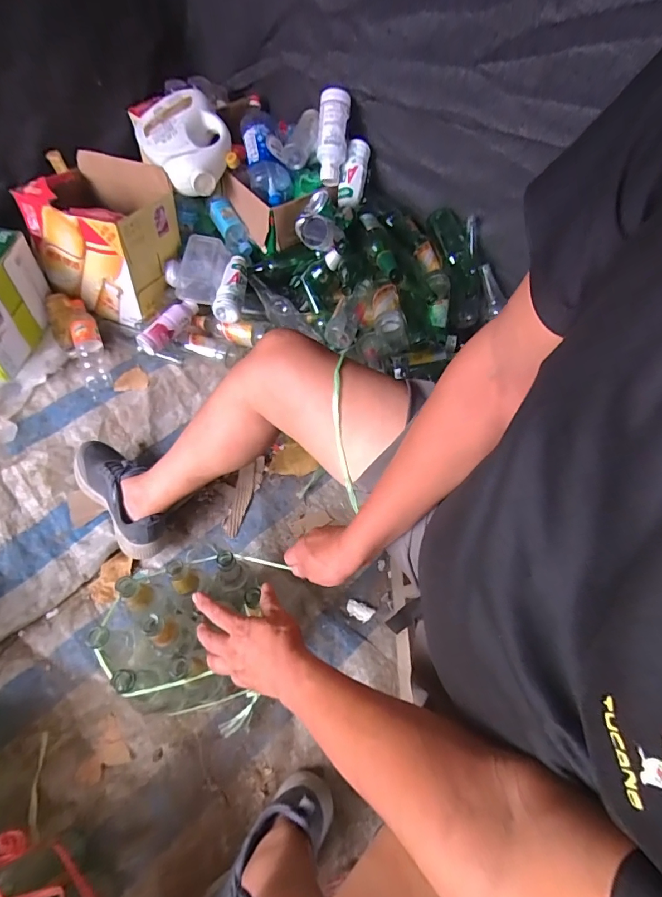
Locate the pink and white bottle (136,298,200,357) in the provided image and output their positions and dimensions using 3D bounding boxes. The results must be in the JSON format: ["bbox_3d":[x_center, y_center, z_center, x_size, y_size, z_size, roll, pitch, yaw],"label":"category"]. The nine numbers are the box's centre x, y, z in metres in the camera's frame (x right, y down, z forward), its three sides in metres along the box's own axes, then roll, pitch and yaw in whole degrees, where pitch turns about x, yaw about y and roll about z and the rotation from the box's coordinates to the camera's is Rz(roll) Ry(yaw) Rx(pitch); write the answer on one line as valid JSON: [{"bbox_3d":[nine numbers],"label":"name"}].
[{"bbox_3d":[-0.401,-0.304,1.032,0.046,0.052,0.165,32,64,16],"label":"pink and white bottle"}]

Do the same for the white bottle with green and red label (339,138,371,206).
[{"bbox_3d":[0.057,-0.678,1.034,0.058,0.060,0.165,15,92,7],"label":"white bottle with green and red label"}]

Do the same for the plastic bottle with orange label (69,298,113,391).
[{"bbox_3d":[-0.603,-0.258,1.046,0.060,0.070,0.240,-16,86,-11],"label":"plastic bottle with orange label"}]

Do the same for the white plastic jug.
[{"bbox_3d":[-0.367,-0.762,1.050,0.214,0.128,0.276,-15,61,-10],"label":"white plastic jug"}]

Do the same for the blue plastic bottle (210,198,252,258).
[{"bbox_3d":[-0.261,-0.575,1.095,0.063,0.050,0.163,-33,97,-19],"label":"blue plastic bottle"}]

